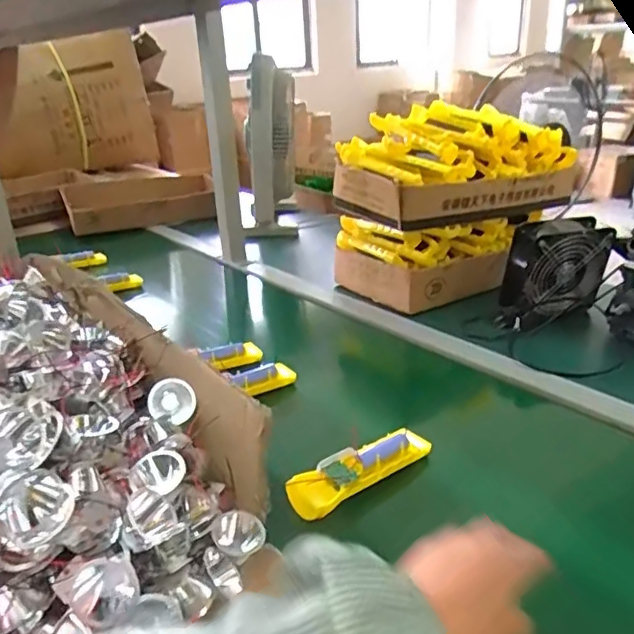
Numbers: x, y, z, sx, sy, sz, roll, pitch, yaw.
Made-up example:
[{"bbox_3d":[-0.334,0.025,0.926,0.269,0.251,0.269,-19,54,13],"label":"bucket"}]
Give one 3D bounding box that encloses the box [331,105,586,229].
[{"bbox_3d":[0.261,-0.282,1.046,0.435,0.166,0.212,-17,28,-26],"label":"box"}]

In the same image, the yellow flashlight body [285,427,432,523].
[{"bbox_3d":[0.041,0.153,0.575,0.163,0.024,0.048,-23,31,-35],"label":"yellow flashlight body"}]

